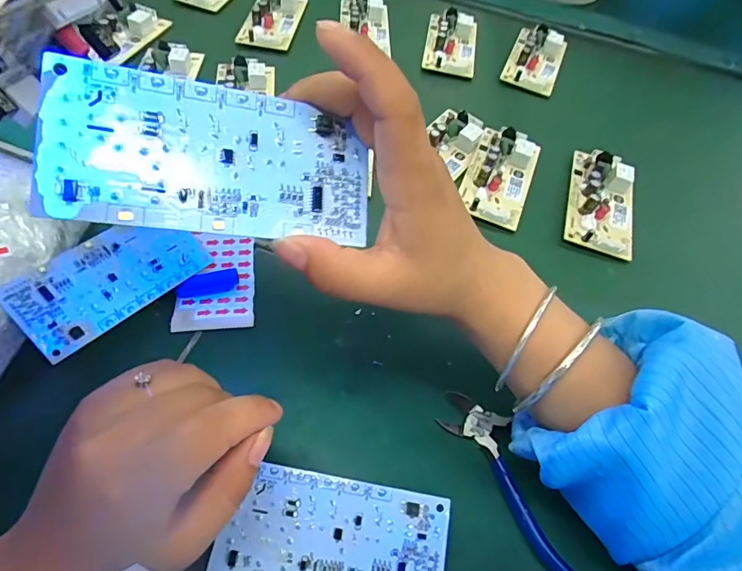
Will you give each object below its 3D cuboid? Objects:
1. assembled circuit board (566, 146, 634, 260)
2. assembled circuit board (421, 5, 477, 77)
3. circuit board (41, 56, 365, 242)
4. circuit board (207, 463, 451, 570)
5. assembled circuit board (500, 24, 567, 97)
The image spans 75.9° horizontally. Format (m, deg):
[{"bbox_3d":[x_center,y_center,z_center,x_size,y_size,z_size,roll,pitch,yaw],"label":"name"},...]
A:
[{"bbox_3d":[0.196,-0.075,0.399,0.050,0.018,0.108,17,57,6],"label":"assembled circuit board"},{"bbox_3d":[0.088,-0.268,0.519,0.053,0.016,0.105,10,56,1],"label":"assembled circuit board"},{"bbox_3d":[-0.055,-0.047,0.176,0.115,0.004,0.055,4,85,-21],"label":"circuit board"},{"bbox_3d":[-0.017,0.128,0.241,0.110,0.004,0.055,12,65,-1],"label":"circuit board"},{"bbox_3d":[0.179,-0.248,0.514,0.053,0.016,0.104,21,58,9],"label":"assembled circuit board"}]

